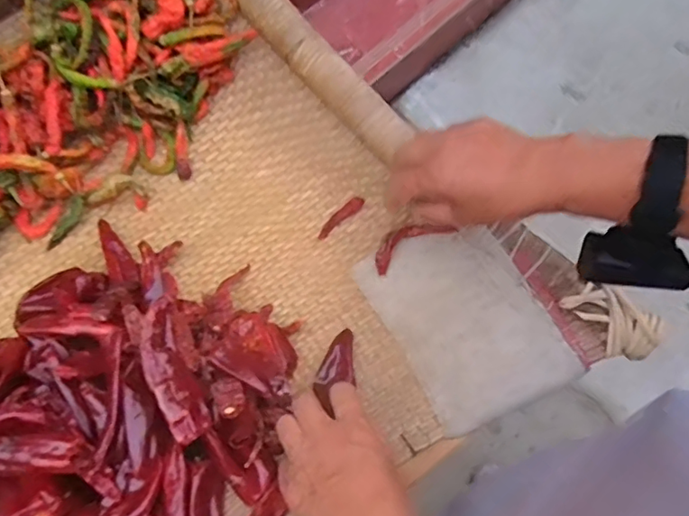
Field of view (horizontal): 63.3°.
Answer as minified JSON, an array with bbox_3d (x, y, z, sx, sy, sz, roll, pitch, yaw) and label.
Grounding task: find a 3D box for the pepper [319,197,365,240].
[{"bbox_3d":[-0.004,-0.040,0.547,0.056,0.010,0.012,-41,68,9],"label":"pepper"}]

